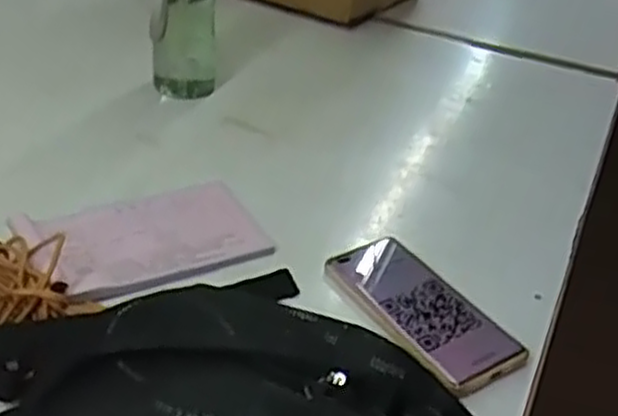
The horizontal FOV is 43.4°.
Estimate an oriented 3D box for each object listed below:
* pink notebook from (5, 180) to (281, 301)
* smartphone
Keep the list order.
[{"bbox_3d":[-0.132,0.025,0.648,0.186,0.018,0.113,-14,39,-29],"label":"pink notebook"},{"bbox_3d":[0.084,0.079,0.614,0.081,0.016,0.170,-15,39,-29],"label":"smartphone"}]

